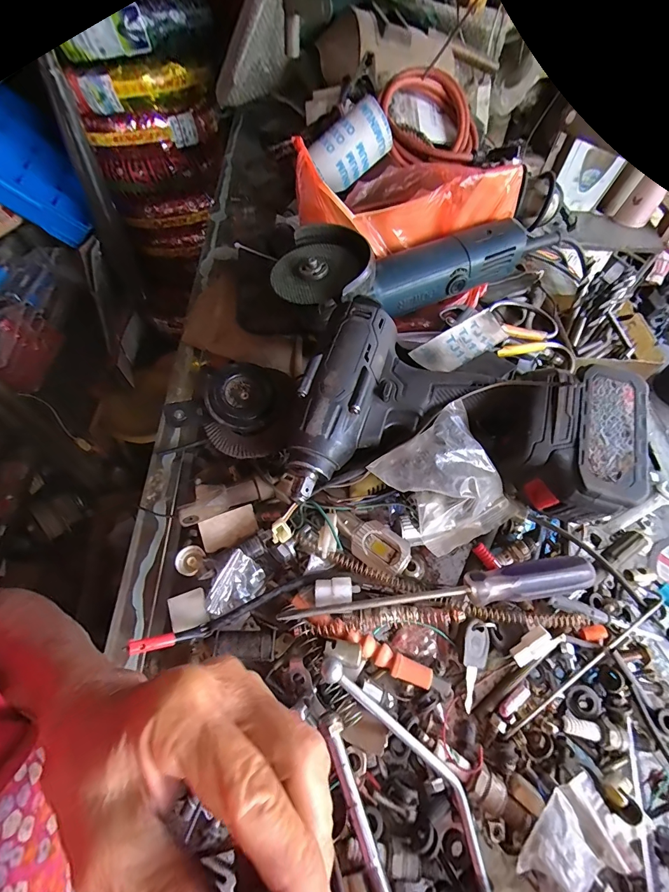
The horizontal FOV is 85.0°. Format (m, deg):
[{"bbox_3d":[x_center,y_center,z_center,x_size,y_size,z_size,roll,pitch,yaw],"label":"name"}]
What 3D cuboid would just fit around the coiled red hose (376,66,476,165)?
[{"bbox_3d":[0.161,-0.546,0.602,0.172,0.078,0.196,-5,59,-4],"label":"coiled red hose"}]

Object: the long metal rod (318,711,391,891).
[{"bbox_3d":[0.014,0.213,0.211,0.013,0.014,0.099,-19,61,-12],"label":"long metal rod"}]

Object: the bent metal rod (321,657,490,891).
[{"bbox_3d":[0.048,0.206,0.221,0.053,0.030,0.162,-21,62,-13],"label":"bent metal rod"}]

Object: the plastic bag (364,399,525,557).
[{"bbox_3d":[0.094,0.028,0.295,0.091,0.063,0.090,-29,64,-17],"label":"plastic bag"}]

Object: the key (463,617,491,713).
[{"bbox_3d":[0.102,0.158,0.264,0.022,0.011,0.058,11,76,5],"label":"key"}]

